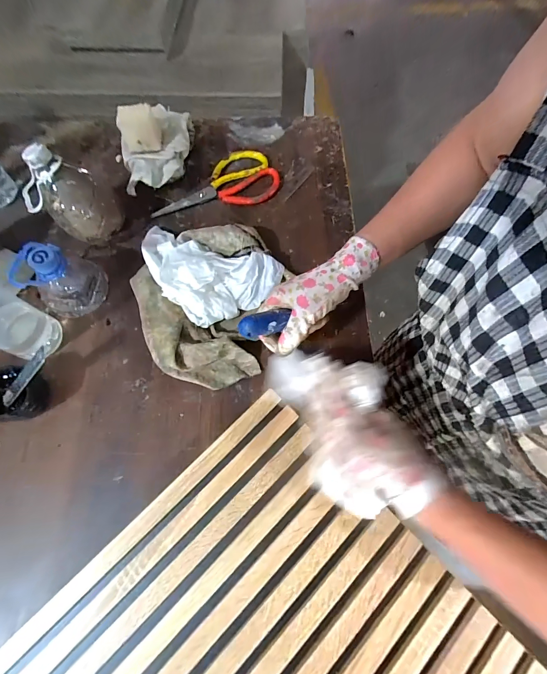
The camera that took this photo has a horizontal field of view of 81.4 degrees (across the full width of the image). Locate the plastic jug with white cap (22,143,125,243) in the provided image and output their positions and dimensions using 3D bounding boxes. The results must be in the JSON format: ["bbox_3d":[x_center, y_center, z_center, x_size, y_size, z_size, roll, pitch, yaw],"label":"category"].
[{"bbox_3d":[-0.273,-0.188,0.432,0.098,0.125,0.085,-40,74,-14],"label":"plastic jug with white cap"}]

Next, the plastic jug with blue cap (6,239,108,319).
[{"bbox_3d":[-0.287,-0.088,0.420,0.088,0.081,0.100,-40,74,-14],"label":"plastic jug with blue cap"}]

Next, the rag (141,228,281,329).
[{"bbox_3d":[-0.098,-0.083,0.434,0.196,0.051,0.114,15,70,6],"label":"rag"}]

